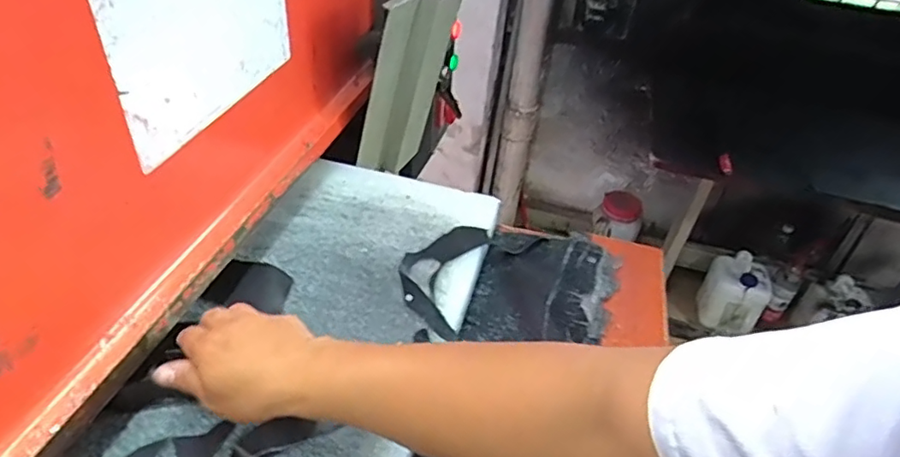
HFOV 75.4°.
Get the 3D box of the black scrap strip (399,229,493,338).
[{"bbox_3d":[-0.013,0.045,0.649,0.081,0.014,0.176,14,39,9],"label":"black scrap strip"}]

